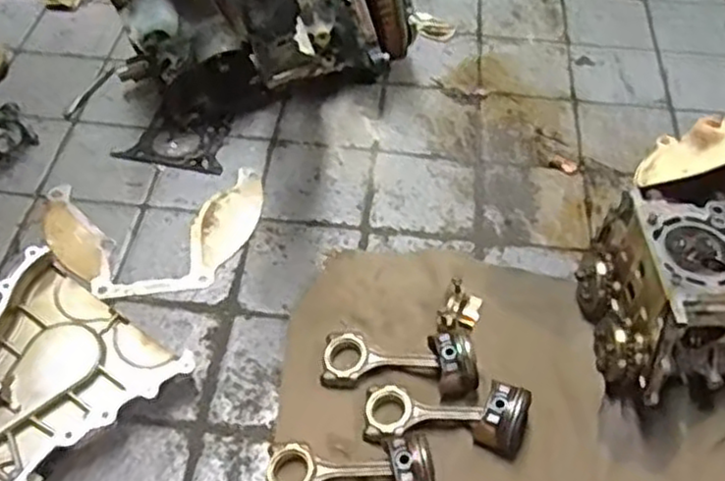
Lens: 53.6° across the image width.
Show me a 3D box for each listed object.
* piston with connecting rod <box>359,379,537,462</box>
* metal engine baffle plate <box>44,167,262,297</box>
[{"bbox_3d":[0.095,0.190,0.797,0.185,0.056,0.070,4,48,5],"label":"piston with connecting rod"},{"bbox_3d":[-0.286,-0.013,0.988,0.296,0.018,0.197,-7,52,-8],"label":"metal engine baffle plate"}]

